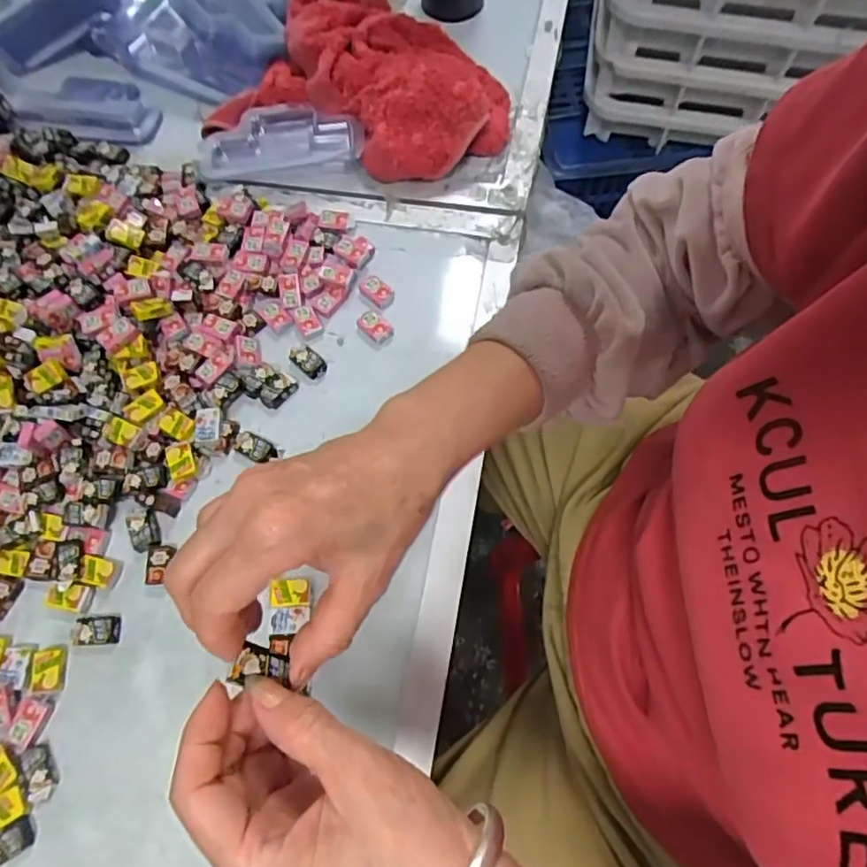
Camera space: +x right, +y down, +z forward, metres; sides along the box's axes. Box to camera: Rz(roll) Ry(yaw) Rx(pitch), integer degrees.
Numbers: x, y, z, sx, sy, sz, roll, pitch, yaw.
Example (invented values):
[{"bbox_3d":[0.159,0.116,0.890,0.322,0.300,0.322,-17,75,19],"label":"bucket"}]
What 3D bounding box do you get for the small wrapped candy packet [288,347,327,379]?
[{"bbox_3d":[-0.096,-0.055,0.473,0.032,0.005,0.018,41,73,18],"label":"small wrapped candy packet"}]

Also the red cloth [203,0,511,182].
[{"bbox_3d":[-0.050,-0.318,0.550,0.245,0.057,0.184,18,68,10],"label":"red cloth"}]

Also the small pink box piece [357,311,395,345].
[{"bbox_3d":[-0.046,-0.084,0.480,0.030,0.008,0.018,38,72,17],"label":"small pink box piece"}]

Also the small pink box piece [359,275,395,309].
[{"bbox_3d":[-0.045,-0.113,0.493,0.028,0.007,0.018,40,73,18],"label":"small pink box piece"}]

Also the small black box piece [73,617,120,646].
[{"bbox_3d":[-0.216,0.126,0.398,0.027,0.007,0.017,-3,66,1],"label":"small black box piece"}]

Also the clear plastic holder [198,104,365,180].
[{"bbox_3d":[-0.132,-0.256,0.539,0.142,0.027,0.070,-1,66,2],"label":"clear plastic holder"}]

